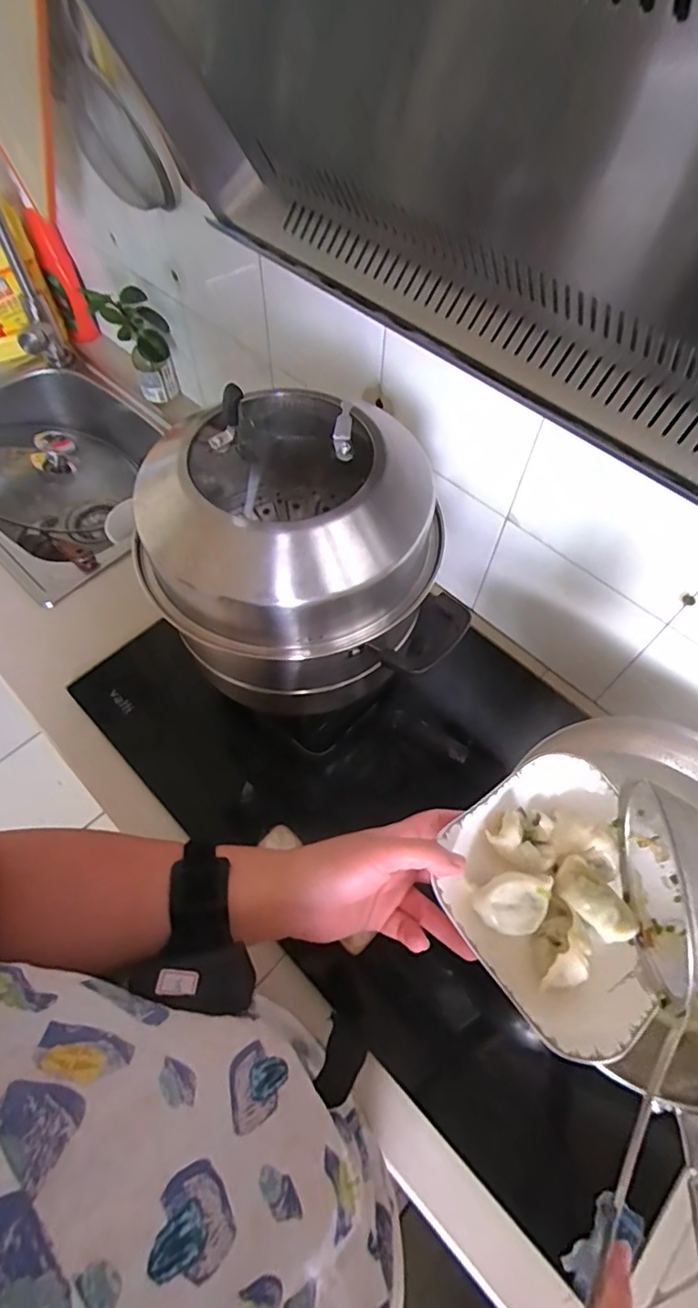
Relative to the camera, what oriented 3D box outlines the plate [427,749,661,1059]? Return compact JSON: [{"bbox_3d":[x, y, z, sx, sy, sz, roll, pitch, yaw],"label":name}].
[{"bbox_3d":[0.151,0.166,0.389,0.151,0.037,0.160,-31,66,-17],"label":"plate"}]

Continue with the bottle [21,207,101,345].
[{"bbox_3d":[-0.492,-0.648,0.961,0.056,0.183,0.086,-25,64,-15],"label":"bottle"}]

